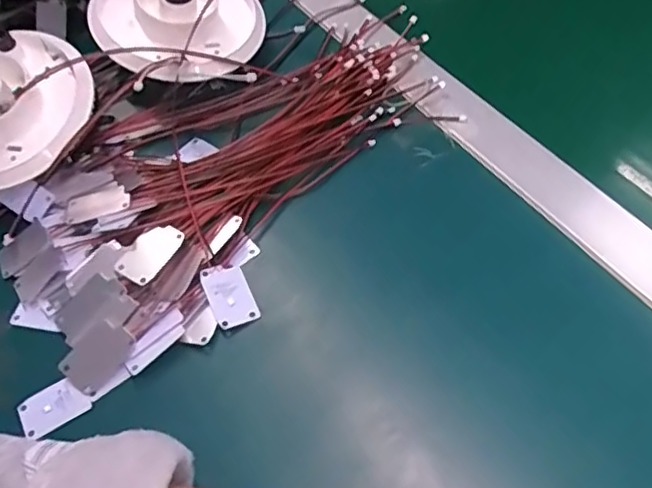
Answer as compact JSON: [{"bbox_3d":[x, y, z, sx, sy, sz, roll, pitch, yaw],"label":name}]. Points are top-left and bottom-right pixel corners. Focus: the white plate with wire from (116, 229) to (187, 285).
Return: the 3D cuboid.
[{"bbox_3d":[-0.105,0.006,0.368,0.026,0.005,0.039,21,59,20],"label":"white plate with wire"}]

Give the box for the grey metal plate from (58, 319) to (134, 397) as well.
[{"bbox_3d":[-0.125,0.062,0.340,0.027,0.004,0.039,42,85,6],"label":"grey metal plate"}]

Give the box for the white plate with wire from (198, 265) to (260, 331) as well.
[{"bbox_3d":[-0.057,0.030,0.362,0.025,0.004,0.039,-13,60,-25],"label":"white plate with wire"}]

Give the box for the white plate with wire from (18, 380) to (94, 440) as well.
[{"bbox_3d":[-0.149,0.089,0.336,0.037,0.004,0.023,-29,76,-9],"label":"white plate with wire"}]

